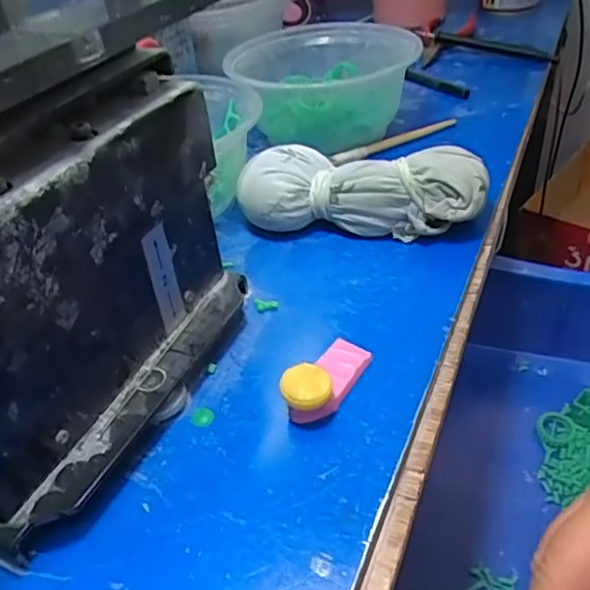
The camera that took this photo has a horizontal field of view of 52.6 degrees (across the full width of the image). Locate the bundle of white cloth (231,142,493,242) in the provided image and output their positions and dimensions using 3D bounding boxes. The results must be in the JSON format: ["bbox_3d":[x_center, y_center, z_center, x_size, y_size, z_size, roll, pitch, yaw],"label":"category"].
[{"bbox_3d":[0.038,-0.061,0.341,0.137,0.043,0.052,2,40,10],"label":"bundle of white cloth"}]

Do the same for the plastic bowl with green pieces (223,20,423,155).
[{"bbox_3d":[0.022,-0.149,0.434,0.124,0.059,0.126,-4,39,3],"label":"plastic bowl with green pieces"}]

